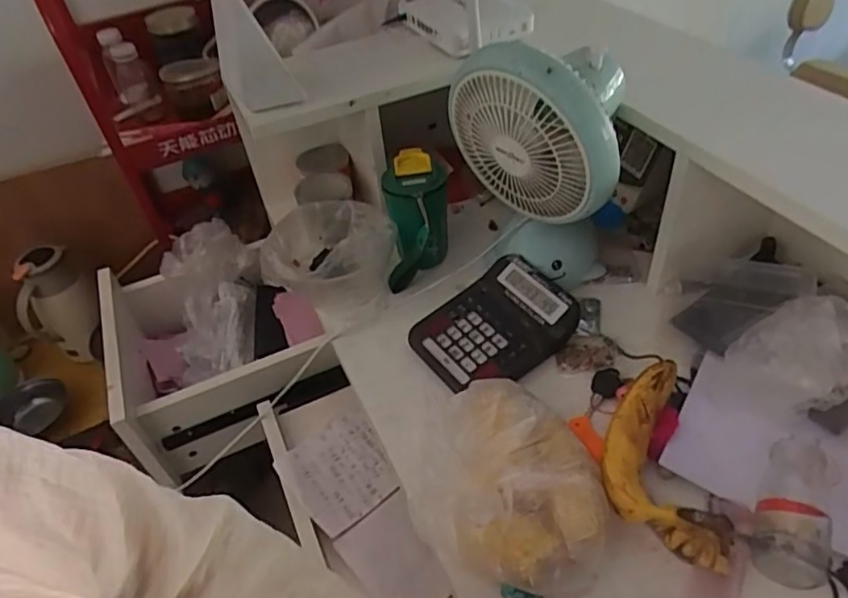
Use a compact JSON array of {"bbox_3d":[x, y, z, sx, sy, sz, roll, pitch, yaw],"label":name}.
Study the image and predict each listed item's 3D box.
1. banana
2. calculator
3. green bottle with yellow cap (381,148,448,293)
[{"bbox_3d":[0.216,0.150,0.561,0.092,0.053,0.192,-3,44,4],"label":"banana"},{"bbox_3d":[0.082,0.029,0.715,0.182,0.046,0.137,-28,47,-20],"label":"calculator"},{"bbox_3d":[-0.013,-0.103,0.806,0.086,0.182,0.082,-1,31,1],"label":"green bottle with yellow cap"}]

